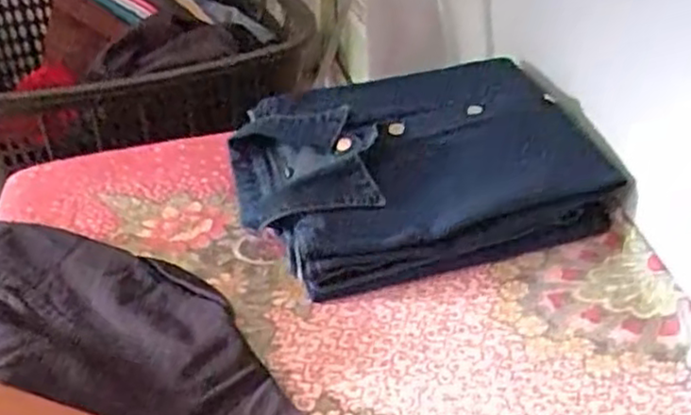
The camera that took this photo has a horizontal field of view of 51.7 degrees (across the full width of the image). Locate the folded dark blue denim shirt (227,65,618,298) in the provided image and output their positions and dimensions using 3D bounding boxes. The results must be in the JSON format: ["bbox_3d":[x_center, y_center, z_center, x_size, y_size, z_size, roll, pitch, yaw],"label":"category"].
[{"bbox_3d":[0.070,-0.047,0.788,0.362,0.109,0.246,-8,41,-9],"label":"folded dark blue denim shirt"}]

